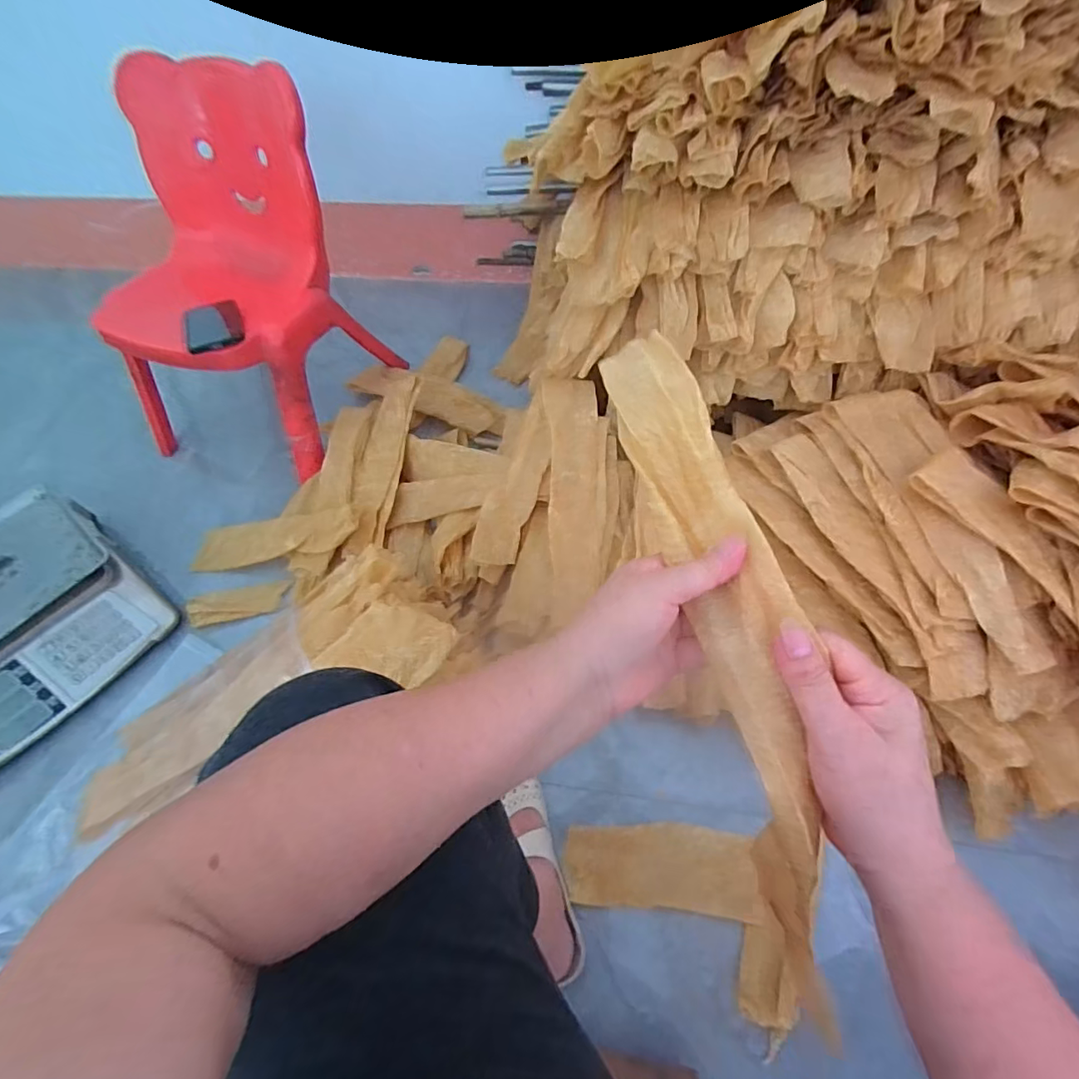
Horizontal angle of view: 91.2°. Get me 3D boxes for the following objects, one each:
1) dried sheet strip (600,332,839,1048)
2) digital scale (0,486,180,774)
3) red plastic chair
[{"bbox_3d":[0.109,0.036,0.306,0.065,0.022,0.383,-26,64,33],"label":"dried sheet strip"},{"bbox_3d":[-0.795,0.133,0.786,0.324,0.119,0.355,33,64,21],"label":"digital scale"},{"bbox_3d":[-0.520,-0.419,0.865,0.350,0.452,0.352,16,59,13],"label":"red plastic chair"}]

